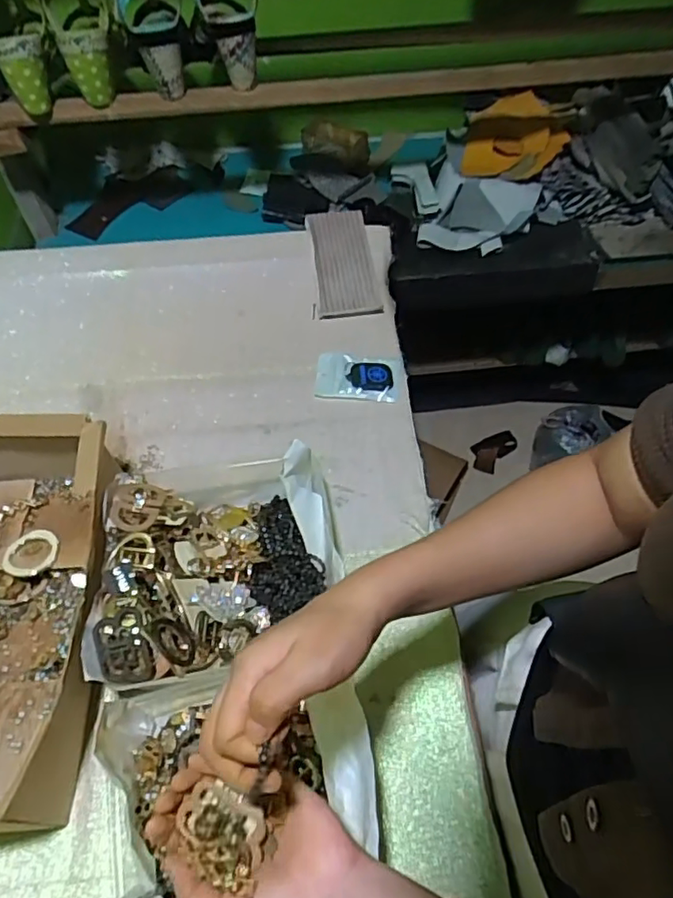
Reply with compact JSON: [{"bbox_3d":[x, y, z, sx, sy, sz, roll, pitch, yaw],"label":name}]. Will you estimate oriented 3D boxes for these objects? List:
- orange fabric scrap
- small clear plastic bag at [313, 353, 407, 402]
[{"bbox_3d":[0.303,-0.529,1.020,0.160,0.081,0.132,10,56,8],"label":"orange fabric scrap"},{"bbox_3d":[0.027,-0.087,0.715,0.100,0.007,0.067,6,58,3],"label":"small clear plastic bag"}]

